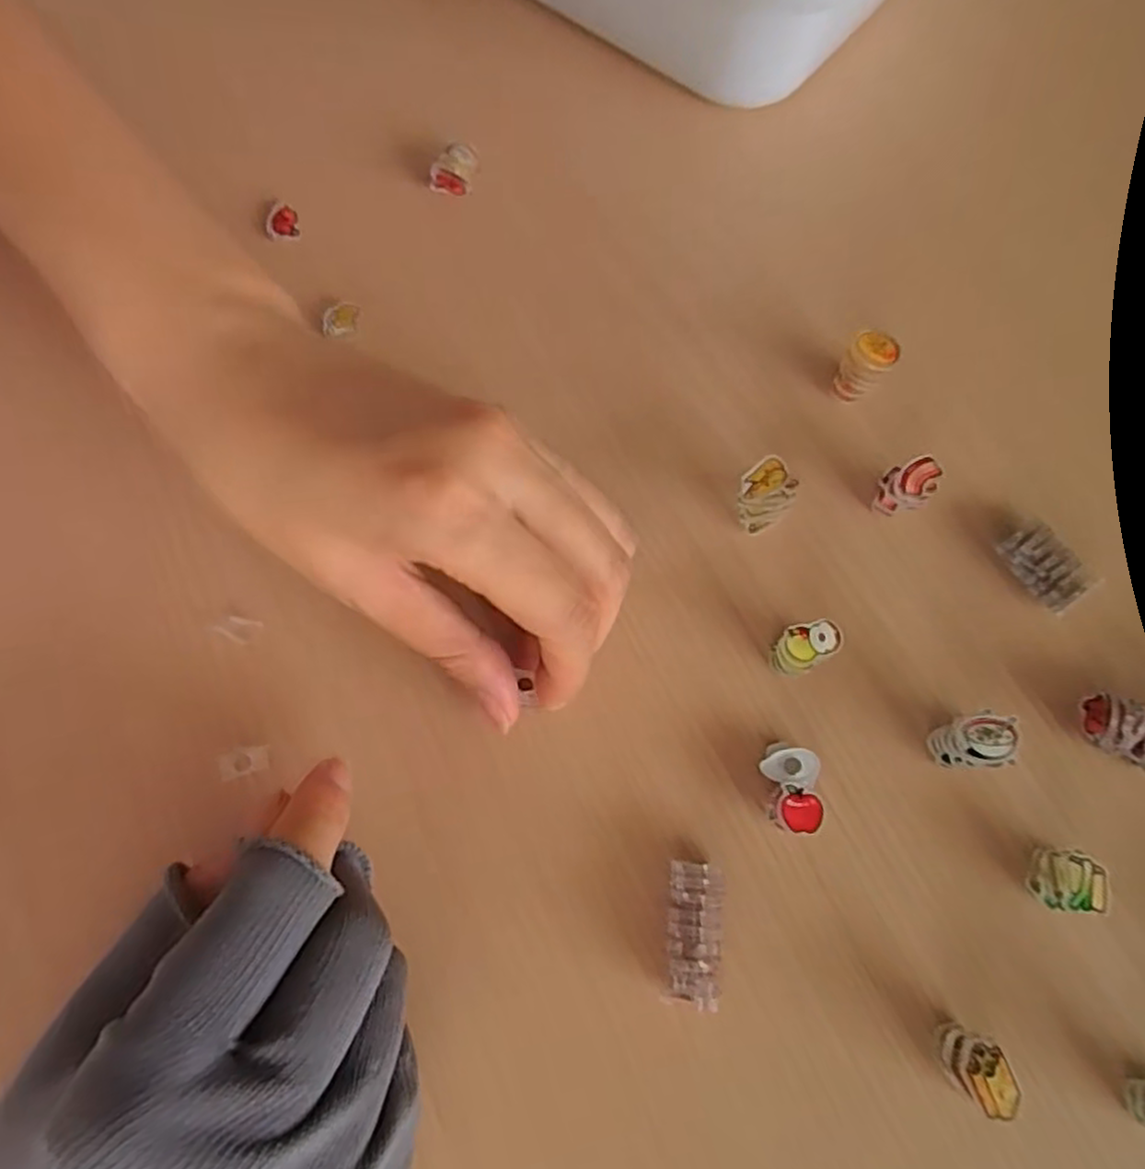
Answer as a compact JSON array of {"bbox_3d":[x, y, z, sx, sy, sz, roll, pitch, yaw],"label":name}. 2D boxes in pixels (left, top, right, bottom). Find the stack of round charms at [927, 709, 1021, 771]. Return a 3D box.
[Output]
[{"bbox_3d":[0.110,0.044,0.203,0.015,0.022,0.014,-15,73,-3],"label":"stack of round charms"}]

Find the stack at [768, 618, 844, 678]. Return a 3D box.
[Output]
[{"bbox_3d":[0.067,0.019,0.214,0.018,0.019,0.012,-32,74,-8],"label":"stack"}]

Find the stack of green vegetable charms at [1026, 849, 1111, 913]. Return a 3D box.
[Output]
[{"bbox_3d":[0.132,0.079,0.195,0.012,0.015,0.015,3,72,2],"label":"stack of green vegetable charms"}]

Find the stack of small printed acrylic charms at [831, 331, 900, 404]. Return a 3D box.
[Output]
[{"bbox_3d":[0.094,-0.070,0.238,0.014,0.026,0.011,35,77,12],"label":"stack of small printed acrylic charms"}]

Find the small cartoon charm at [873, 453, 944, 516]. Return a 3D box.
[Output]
[{"bbox_3d":[0.104,-0.030,0.228,0.015,0.019,0.011,-17,73,-4],"label":"small cartoon charm"}]

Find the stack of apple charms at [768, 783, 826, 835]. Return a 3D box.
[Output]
[{"bbox_3d":[0.061,0.062,0.202,0.013,0.013,0.012,6,73,3],"label":"stack of apple charms"}]

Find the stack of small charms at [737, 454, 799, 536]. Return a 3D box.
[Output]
[{"bbox_3d":[0.059,-0.027,0.226,0.016,0.023,0.016,25,75,9],"label":"stack of small charms"}]

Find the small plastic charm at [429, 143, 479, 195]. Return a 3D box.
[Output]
[{"bbox_3d":[-0.044,-0.153,0.272,0.016,0.014,0.012,16,73,6],"label":"small plastic charm"}]

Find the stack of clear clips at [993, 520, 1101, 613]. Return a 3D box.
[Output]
[{"bbox_3d":[0.144,-0.005,0.224,0.015,0.009,0.027,-37,75,-10],"label":"stack of clear clips"}]

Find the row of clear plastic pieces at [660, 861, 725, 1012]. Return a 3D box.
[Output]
[{"bbox_3d":[0.032,0.091,0.194,0.014,0.015,0.033,6,73,3],"label":"row of clear plastic pieces"}]

